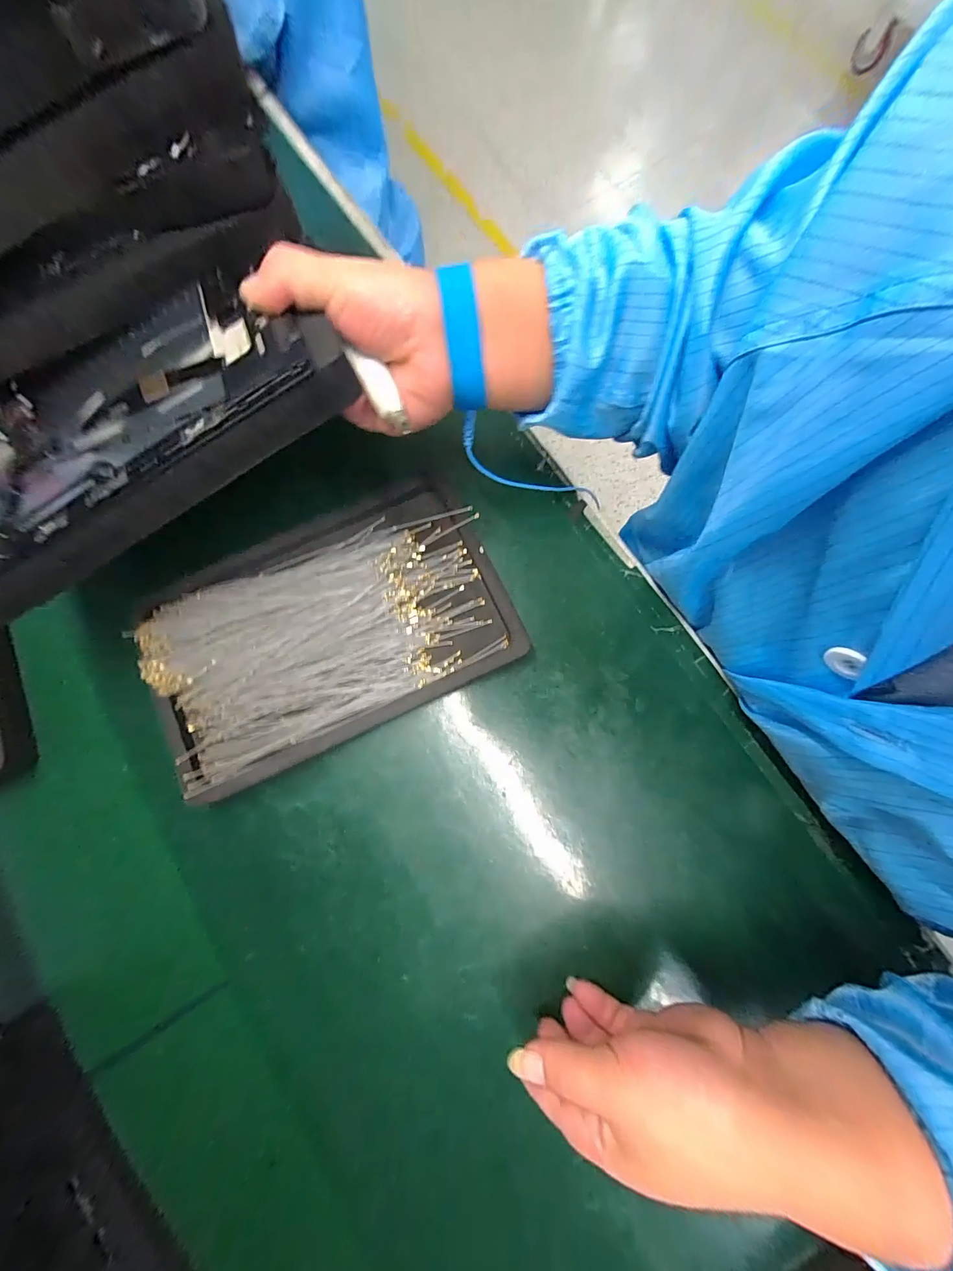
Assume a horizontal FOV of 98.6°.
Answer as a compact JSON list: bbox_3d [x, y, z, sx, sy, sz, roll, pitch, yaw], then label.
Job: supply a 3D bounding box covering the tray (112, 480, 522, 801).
[{"bbox_3d":[-0.103,-0.007,0.291,0.240,0.024,0.154,-24,80,-5],"label":"tray"}]

